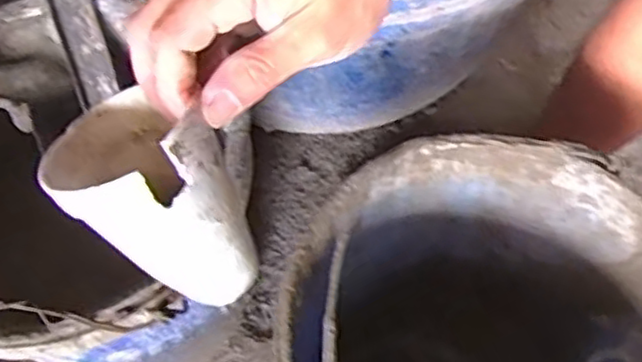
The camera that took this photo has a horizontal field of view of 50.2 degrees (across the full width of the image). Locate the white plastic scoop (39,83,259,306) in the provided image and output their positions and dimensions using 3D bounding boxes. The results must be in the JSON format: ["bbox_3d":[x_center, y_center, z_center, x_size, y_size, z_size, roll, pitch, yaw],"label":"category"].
[{"bbox_3d":[-0.074,0.006,0.321,0.084,0.095,0.066,24,67,40],"label":"white plastic scoop"}]

